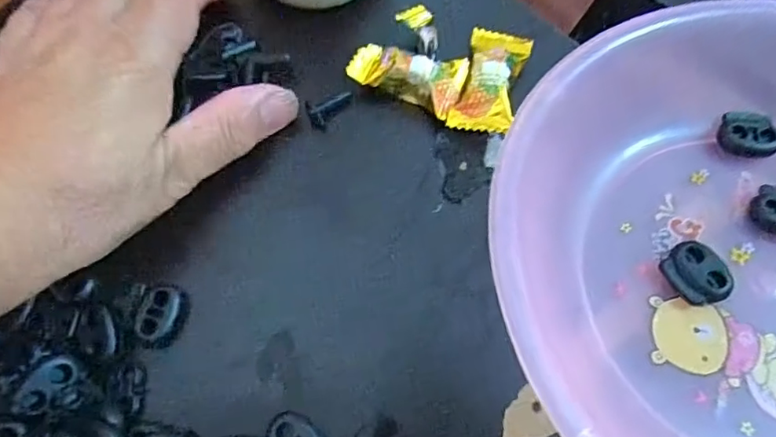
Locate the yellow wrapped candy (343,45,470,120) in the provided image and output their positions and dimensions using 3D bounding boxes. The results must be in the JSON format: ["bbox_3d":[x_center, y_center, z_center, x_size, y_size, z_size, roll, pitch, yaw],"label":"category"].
[{"bbox_3d":[0.008,-0.058,0.222,0.044,0.017,0.025,17,71,8],"label":"yellow wrapped candy"}]

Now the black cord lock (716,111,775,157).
[{"bbox_3d":[0.138,-0.032,0.212,0.022,0.006,0.017,6,69,4],"label":"black cord lock"}]

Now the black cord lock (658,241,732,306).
[{"bbox_3d":[0.104,0.019,0.188,0.018,0.007,0.021,-28,71,-9],"label":"black cord lock"}]

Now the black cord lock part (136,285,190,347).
[{"bbox_3d":[-0.078,0.034,0.195,0.014,0.006,0.021,9,70,5],"label":"black cord lock part"}]

